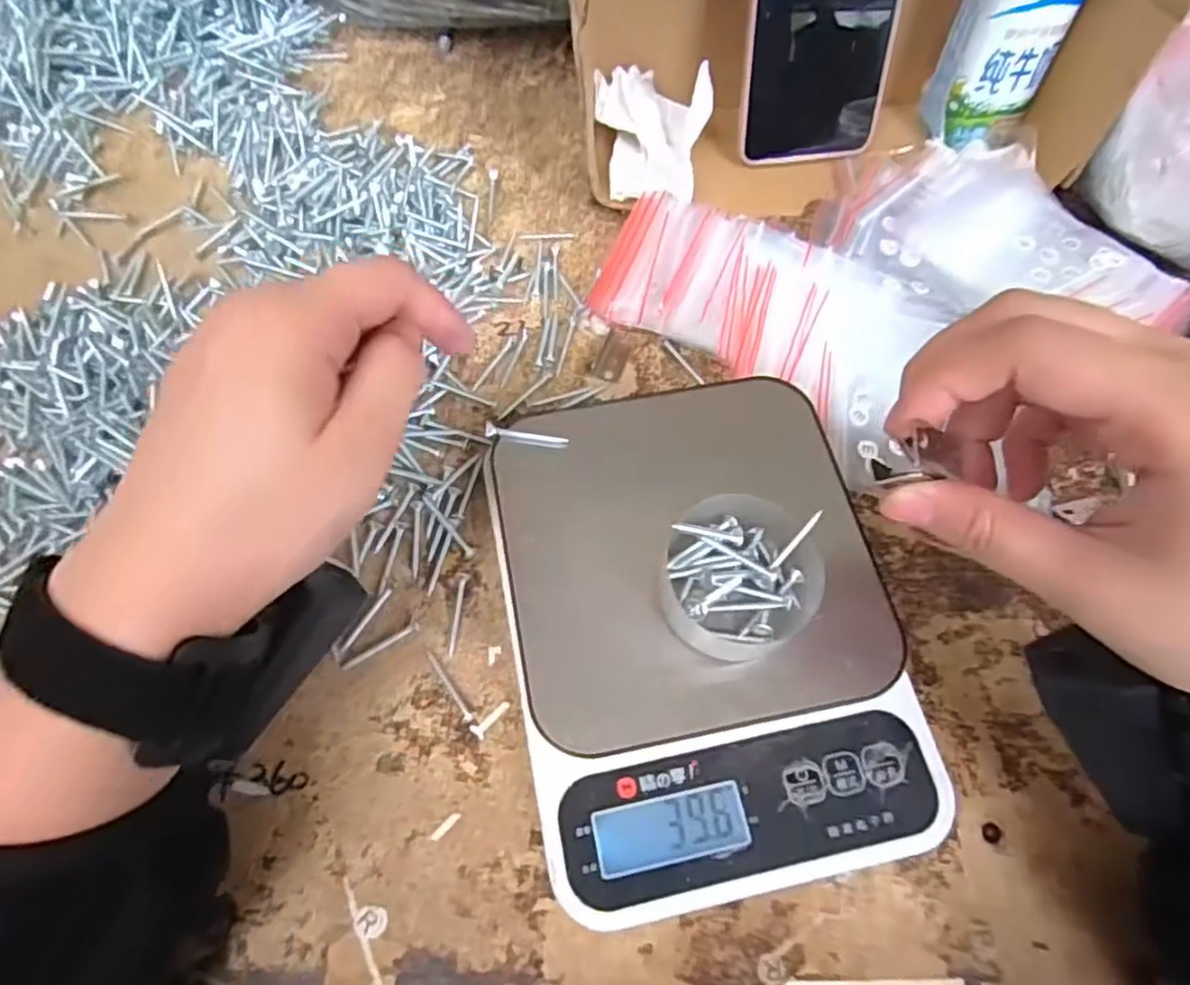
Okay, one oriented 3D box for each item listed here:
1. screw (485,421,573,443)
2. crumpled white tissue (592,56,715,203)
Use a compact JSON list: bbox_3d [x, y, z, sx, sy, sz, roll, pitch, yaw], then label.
[{"bbox_3d":[-0.028,-0.024,0.287,0.034,0.004,0.007,6,66,2],"label":"screw"},{"bbox_3d":[0.029,-0.195,0.383,0.060,0.043,0.077,12,66,5],"label":"crumpled white tissue"}]

